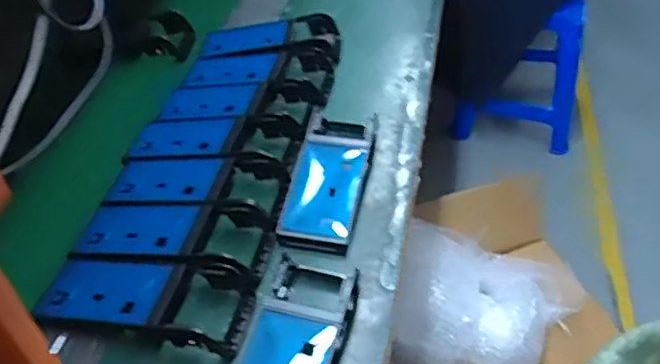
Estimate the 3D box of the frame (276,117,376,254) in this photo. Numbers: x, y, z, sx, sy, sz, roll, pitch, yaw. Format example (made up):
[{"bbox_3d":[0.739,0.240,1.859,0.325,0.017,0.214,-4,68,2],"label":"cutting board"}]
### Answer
[{"bbox_3d":[0.001,-0.009,0.726,0.079,0.034,0.211,8,45,13],"label":"frame"}]

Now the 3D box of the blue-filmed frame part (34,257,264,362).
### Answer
[{"bbox_3d":[-0.183,0.113,0.608,0.202,0.038,0.082,6,45,11],"label":"blue-filmed frame part"}]

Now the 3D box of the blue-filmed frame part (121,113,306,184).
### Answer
[{"bbox_3d":[-0.147,-0.048,0.789,0.214,0.045,0.097,6,45,11],"label":"blue-filmed frame part"}]

